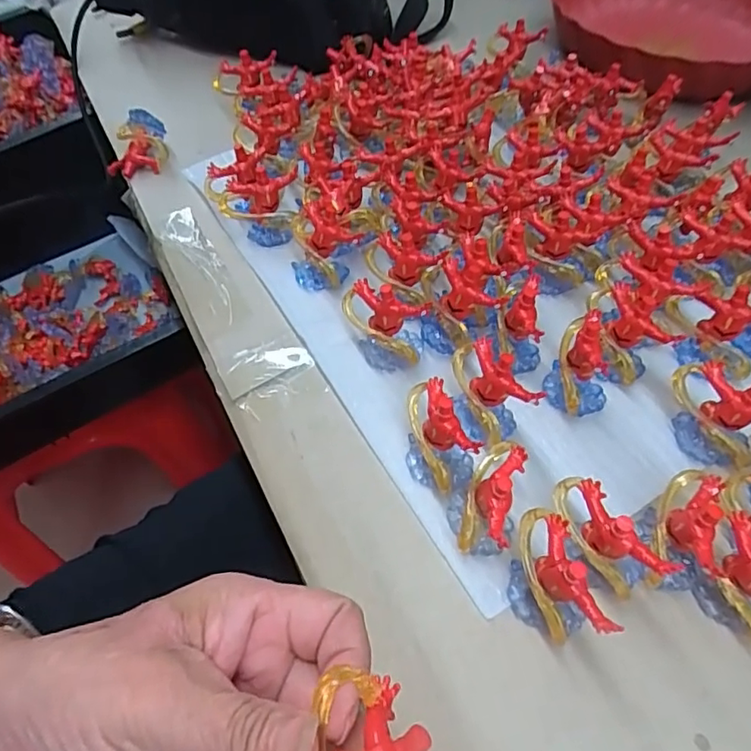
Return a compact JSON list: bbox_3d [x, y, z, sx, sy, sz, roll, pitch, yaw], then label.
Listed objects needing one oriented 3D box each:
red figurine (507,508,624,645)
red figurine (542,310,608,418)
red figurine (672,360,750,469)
[{"bbox_3d":[0.078,0.091,0.248,0.030,0.050,0.054,-25,59,-12],"label":"red figurine"},{"bbox_3d":[0.112,-0.005,0.302,0.032,0.055,0.036,23,61,18],"label":"red figurine"},{"bbox_3d":[0.176,0.020,0.289,0.024,0.046,0.053,-28,59,-14],"label":"red figurine"}]

